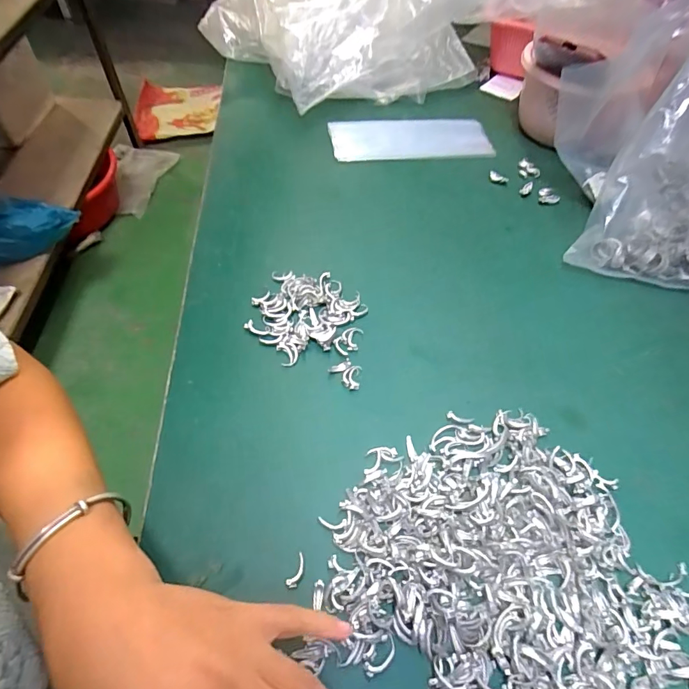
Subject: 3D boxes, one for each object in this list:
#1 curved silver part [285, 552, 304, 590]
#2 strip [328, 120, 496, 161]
[{"bbox_3d":[-0.029,0.136,0.264,0.007,0.004,0.020,19,56,9],"label":"curved silver part"},{"bbox_3d":[0.082,-0.259,0.552,0.200,0.010,0.080,-4,61,-10],"label":"strip"}]

